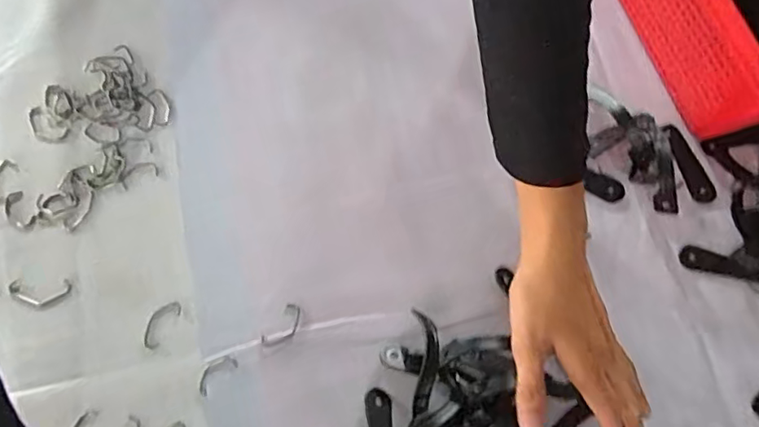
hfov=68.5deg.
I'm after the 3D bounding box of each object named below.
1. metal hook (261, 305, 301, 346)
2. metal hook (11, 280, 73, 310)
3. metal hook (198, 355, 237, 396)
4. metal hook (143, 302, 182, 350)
[{"bbox_3d":[-0.073,0.088,0.429,0.019,0.004,0.037,37,76,10],"label":"metal hook"},{"bbox_3d":[-0.264,0.063,0.432,0.043,0.005,0.022,-2,73,-1],"label":"metal hook"},{"bbox_3d":[-0.124,0.120,0.418,0.034,0.004,0.016,-42,78,-12],"label":"metal hook"},{"bbox_3d":[-0.169,0.085,0.428,0.017,0.004,0.039,32,76,8],"label":"metal hook"}]

